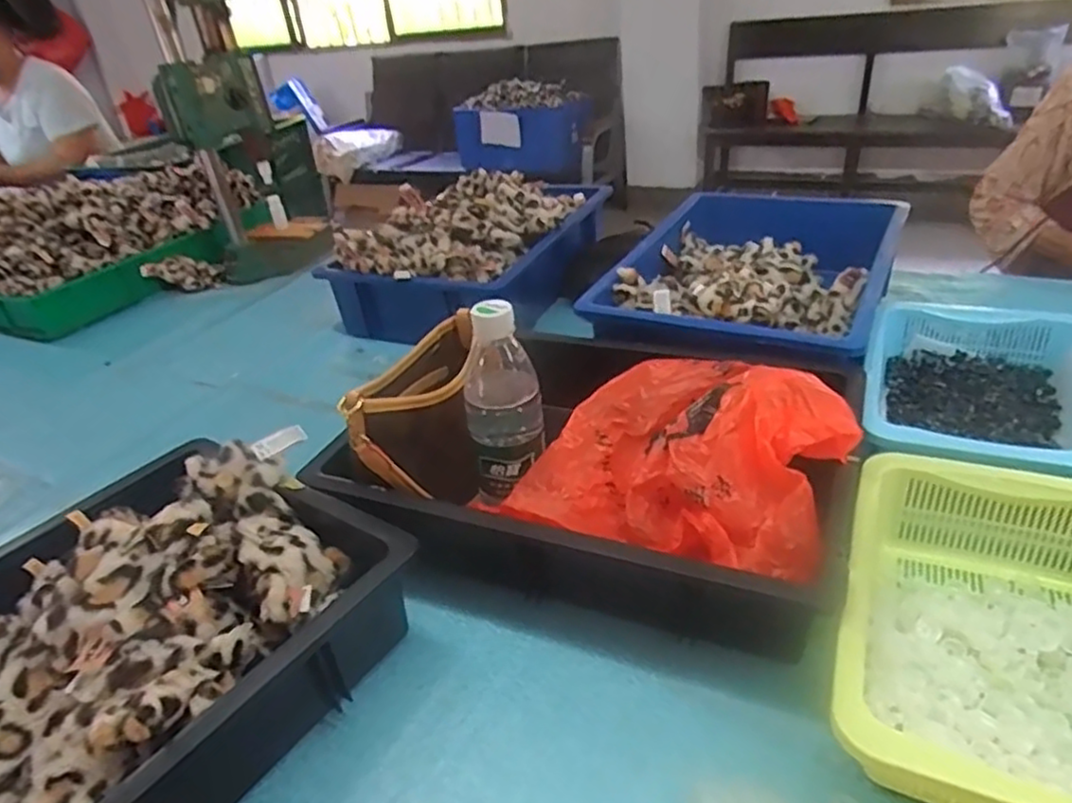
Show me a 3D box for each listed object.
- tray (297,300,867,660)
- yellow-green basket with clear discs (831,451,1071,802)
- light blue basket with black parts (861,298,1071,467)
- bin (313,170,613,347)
[{"bbox_3d":[0.048,0.024,0.606,0.432,0.202,0.268,7,34,20],"label":"tray"},{"bbox_3d":[0.314,0.152,0.457,0.204,0.079,0.283,10,35,24],"label":"yellow-green basket with clear discs"},{"bbox_3d":[0.442,-0.012,0.688,0.207,0.070,0.314,9,35,24],"label":"light blue basket with black parts"},{"bbox_3d":[-0.094,-0.257,1.129,0.309,0.151,0.430,6,34,20],"label":"bin"}]

